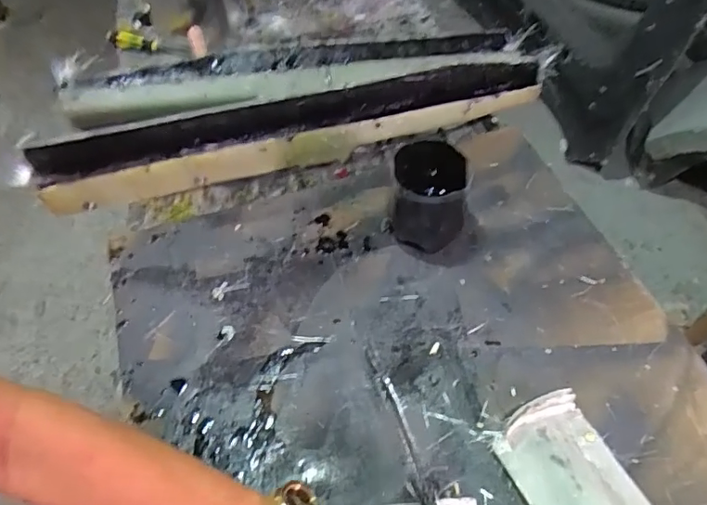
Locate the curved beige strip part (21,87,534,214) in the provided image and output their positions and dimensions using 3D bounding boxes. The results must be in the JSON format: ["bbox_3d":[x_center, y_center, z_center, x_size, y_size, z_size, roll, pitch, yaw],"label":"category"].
[{"bbox_3d":[-0.087,-0.157,0.810,0.763,0.060,0.021,-13,55,-5],"label":"curved beige strip part"}]

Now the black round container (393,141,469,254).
[{"bbox_3d":[0.101,-0.065,0.695,0.088,0.127,0.100,1,53,5],"label":"black round container"}]

